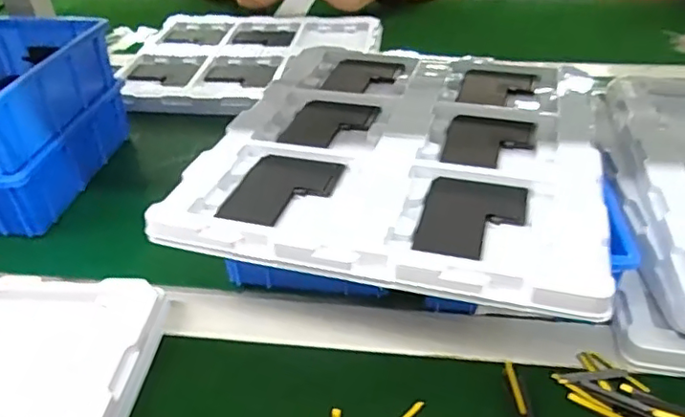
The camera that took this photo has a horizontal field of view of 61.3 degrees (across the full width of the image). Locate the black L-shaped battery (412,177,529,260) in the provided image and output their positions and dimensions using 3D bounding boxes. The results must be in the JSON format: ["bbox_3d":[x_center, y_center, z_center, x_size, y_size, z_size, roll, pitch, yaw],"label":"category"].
[{"bbox_3d":[0.084,0.005,0.373,0.063,0.004,0.083,8,38,15],"label":"black L-shaped battery"}]

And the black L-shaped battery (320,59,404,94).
[{"bbox_3d":[0.022,-0.129,0.560,0.063,0.004,0.072,9,38,16],"label":"black L-shaped battery"}]

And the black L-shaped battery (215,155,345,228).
[{"bbox_3d":[-0.041,-0.013,0.408,0.064,0.007,0.081,10,38,17],"label":"black L-shaped battery"}]

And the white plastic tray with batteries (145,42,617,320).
[{"bbox_3d":[0.053,-0.056,0.460,0.277,0.021,0.322,9,36,14],"label":"white plastic tray with batteries"}]

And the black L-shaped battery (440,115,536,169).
[{"bbox_3d":[0.115,-0.053,0.450,0.065,0.004,0.080,7,38,14],"label":"black L-shaped battery"}]

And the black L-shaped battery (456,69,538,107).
[{"bbox_3d":[0.142,-0.110,0.527,0.064,0.005,0.077,8,38,15],"label":"black L-shaped battery"}]

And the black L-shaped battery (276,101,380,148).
[{"bbox_3d":[-0.009,-0.071,0.487,0.066,0.004,0.080,8,38,14],"label":"black L-shaped battery"}]

